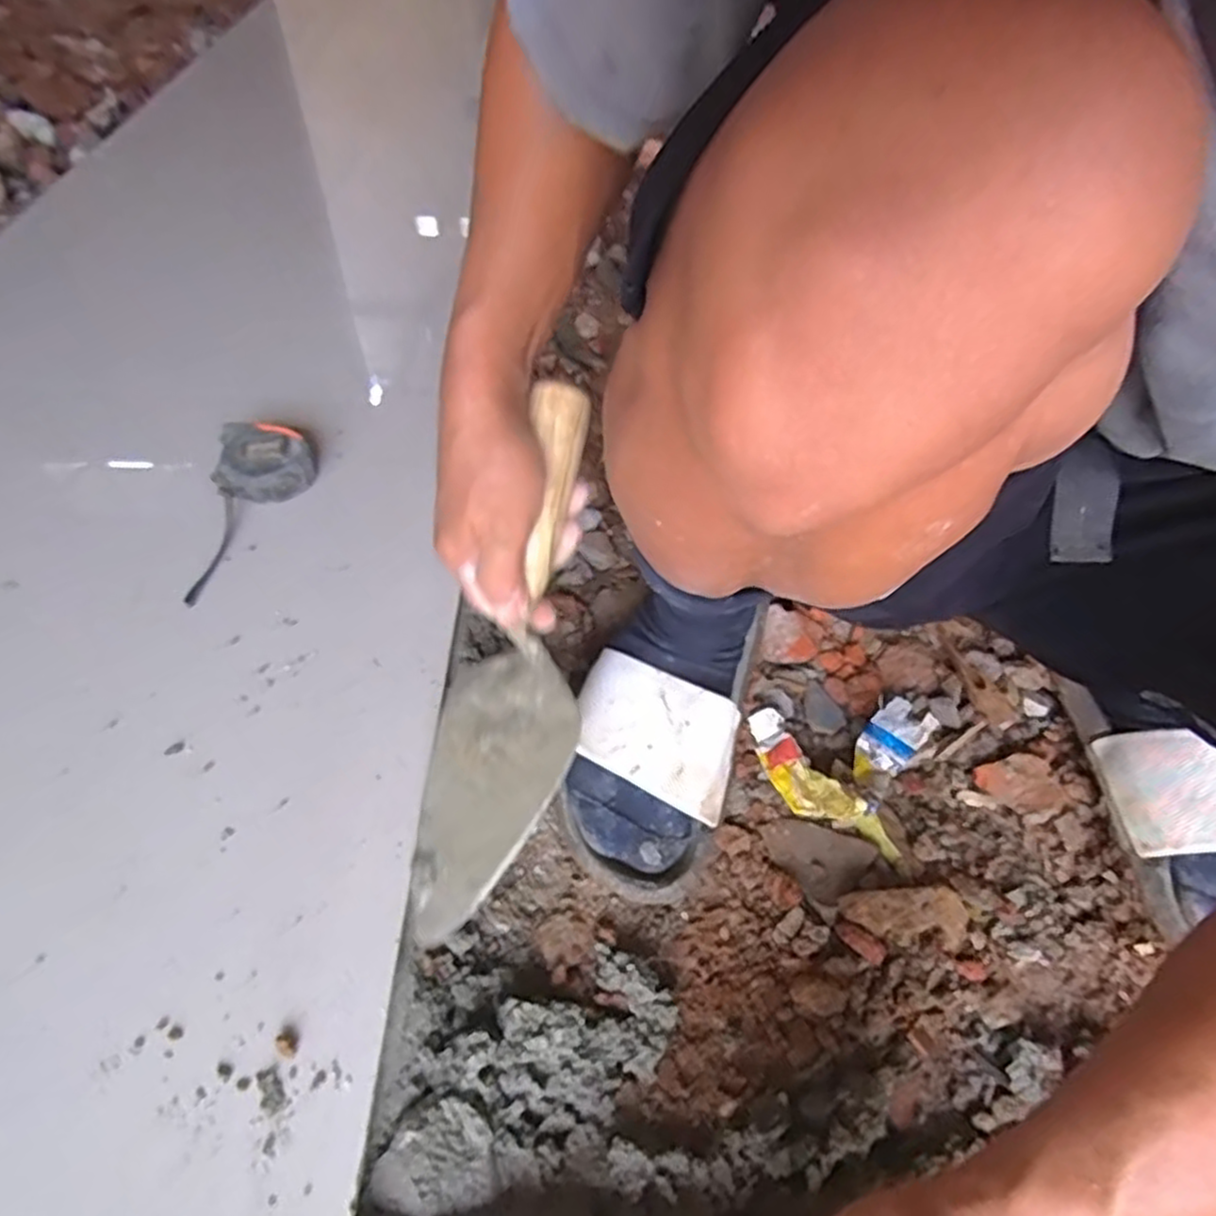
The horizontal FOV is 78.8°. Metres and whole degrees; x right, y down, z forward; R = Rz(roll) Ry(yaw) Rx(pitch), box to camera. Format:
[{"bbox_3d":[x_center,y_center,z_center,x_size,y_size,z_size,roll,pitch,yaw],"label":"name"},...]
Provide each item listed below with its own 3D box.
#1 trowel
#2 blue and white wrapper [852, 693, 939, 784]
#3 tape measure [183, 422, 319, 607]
[{"bbox_3d":[-0.052,0.030,0.413,0.086,0.301,0.059,16,7,10],"label":"trowel"},{"bbox_3d":[0.191,0.091,0.507,0.063,0.014,0.037,-45,49,1],"label":"blue and white wrapper"},{"bbox_3d":[-0.276,-0.077,0.577,0.075,0.050,0.163,-1,51,-4],"label":"tape measure"}]

